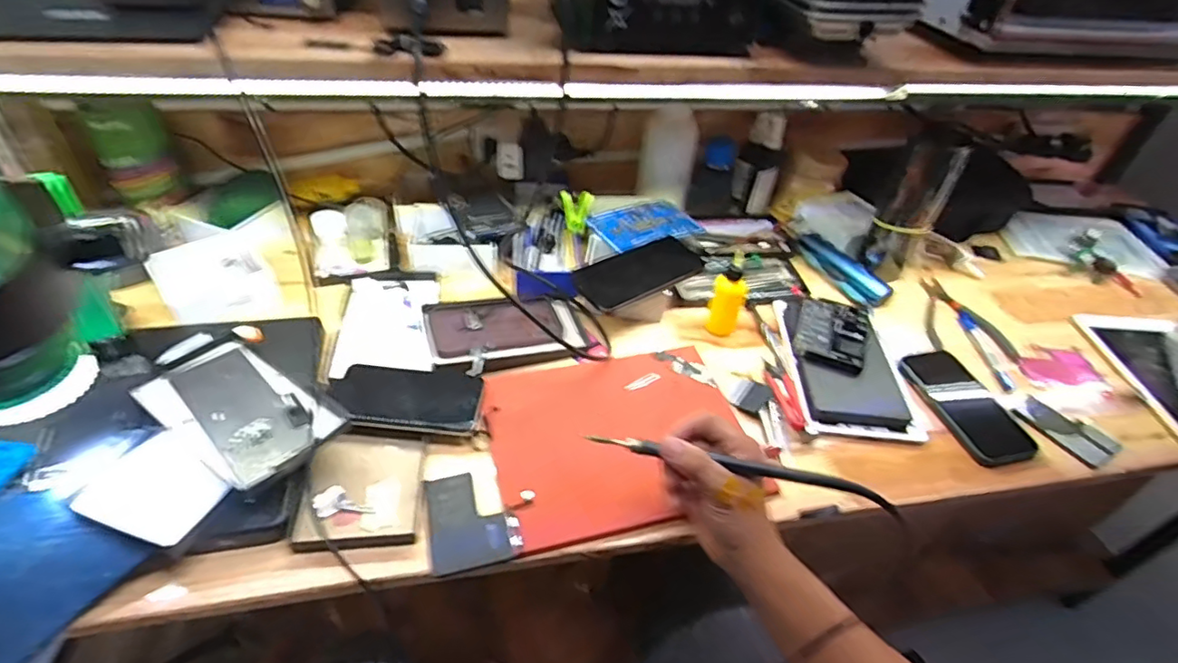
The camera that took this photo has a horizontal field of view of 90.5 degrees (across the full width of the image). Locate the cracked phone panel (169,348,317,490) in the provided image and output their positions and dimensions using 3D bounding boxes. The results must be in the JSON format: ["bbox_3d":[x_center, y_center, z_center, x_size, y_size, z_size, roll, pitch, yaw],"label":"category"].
[{"bbox_3d":[-0.304,0.068,0.517,0.160,0.010,0.070,37,52,27],"label":"cracked phone panel"}]

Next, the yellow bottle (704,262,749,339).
[{"bbox_3d":[0.162,-0.038,0.686,0.038,0.086,0.029,15,44,11],"label":"yellow bottle"}]

